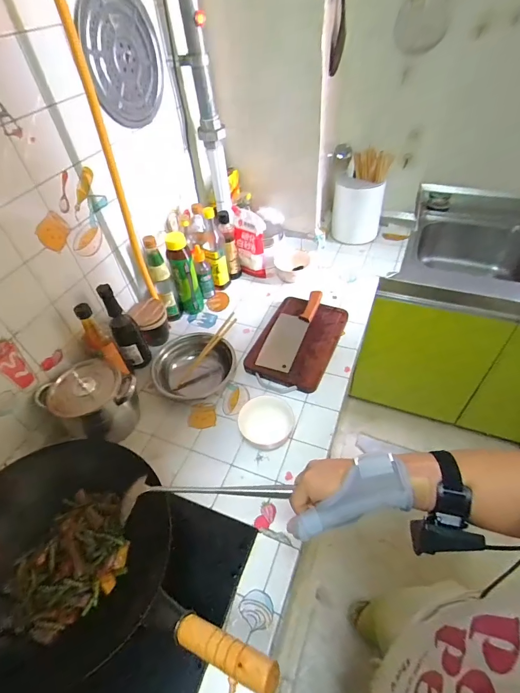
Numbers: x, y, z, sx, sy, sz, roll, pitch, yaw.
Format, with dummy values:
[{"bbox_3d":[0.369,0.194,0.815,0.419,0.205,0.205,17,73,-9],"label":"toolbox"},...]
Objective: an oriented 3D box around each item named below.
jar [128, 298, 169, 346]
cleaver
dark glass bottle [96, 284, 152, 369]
[{"bbox_3d":[-0.290,-0.069,0.947,0.084,0.081,0.101,-31,52,-21],"label":"jar"},{"bbox_3d":[0.087,-0.057,0.933,0.088,0.027,0.294,17,58,16],"label":"cleaver"},{"bbox_3d":[-0.319,-0.038,0.834,0.060,0.229,0.054,-26,50,-18],"label":"dark glass bottle"}]

